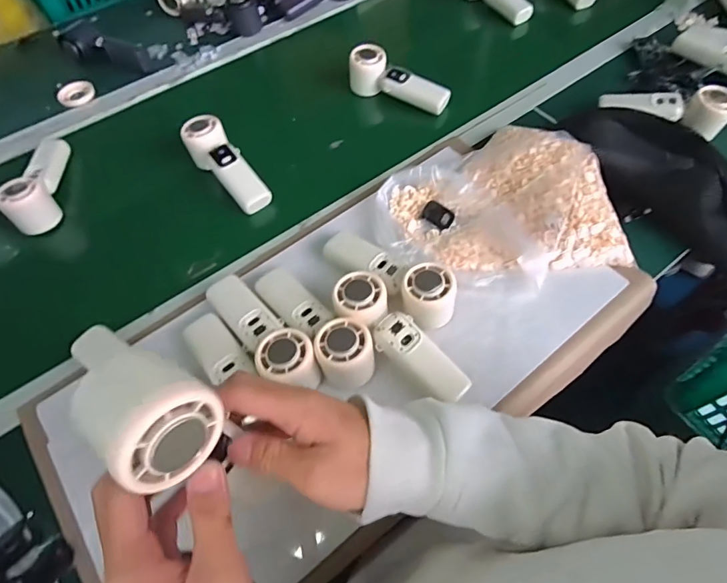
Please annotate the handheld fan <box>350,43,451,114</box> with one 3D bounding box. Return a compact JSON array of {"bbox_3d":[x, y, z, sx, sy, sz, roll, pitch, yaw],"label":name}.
[{"bbox_3d":[0.055,-0.329,0.692,0.161,0.057,0.049,27,64,17],"label":"handheld fan"}]

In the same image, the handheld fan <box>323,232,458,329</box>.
[{"bbox_3d":[0.029,-0.026,0.499,0.173,0.045,0.056,39,69,22],"label":"handheld fan"}]

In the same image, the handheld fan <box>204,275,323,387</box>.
[{"bbox_3d":[-0.110,0.043,0.476,0.050,0.047,0.170,-40,53,-18],"label":"handheld fan"}]

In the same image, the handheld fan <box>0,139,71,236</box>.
[{"bbox_3d":[-0.452,-0.162,0.615,0.050,0.053,0.174,-11,60,-4],"label":"handheld fan"}]

